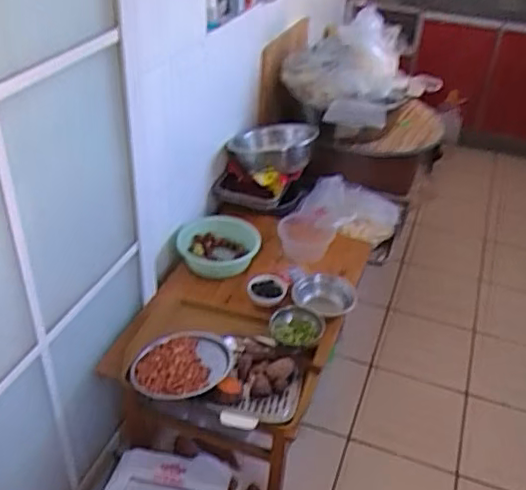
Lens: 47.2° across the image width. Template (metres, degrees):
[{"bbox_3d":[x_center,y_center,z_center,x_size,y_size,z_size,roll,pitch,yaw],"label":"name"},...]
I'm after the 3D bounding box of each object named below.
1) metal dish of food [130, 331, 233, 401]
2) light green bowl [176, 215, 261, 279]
[{"bbox_3d":[-0.184,0.273,1.347,0.210,0.049,0.199,2,35,-2],"label":"metal dish of food"},{"bbox_3d":[-0.125,0.005,1.682,0.227,0.075,0.207,2,35,-2],"label":"light green bowl"}]

